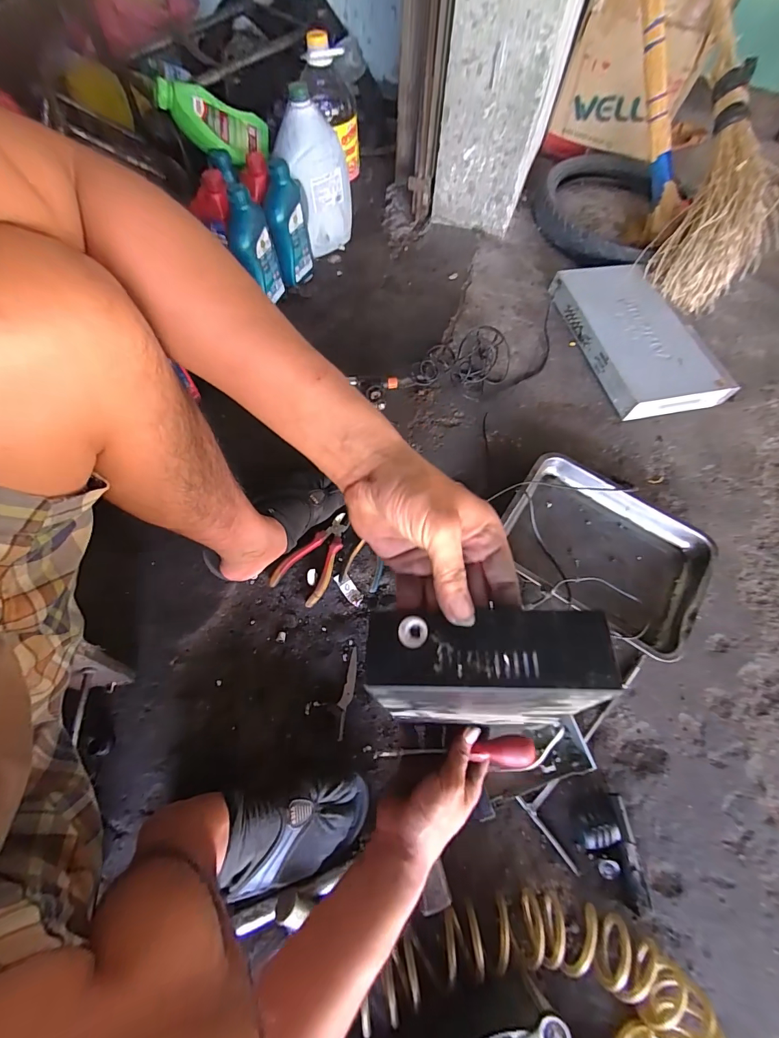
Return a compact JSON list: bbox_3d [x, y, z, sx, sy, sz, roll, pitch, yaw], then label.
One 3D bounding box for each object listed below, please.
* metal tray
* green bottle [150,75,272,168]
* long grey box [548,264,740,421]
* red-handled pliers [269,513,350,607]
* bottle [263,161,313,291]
[{"bbox_3d":[0.387,0.053,0.729,0.342,0.046,0.270,31,68,11],"label":"metal tray"},{"bbox_3d":[-0.380,-0.862,0.879,0.218,0.088,0.107,-14,64,-39],"label":"green bottle"},{"bbox_3d":[0.585,-0.434,0.948,0.263,0.061,0.427,-14,67,-8],"label":"long grey box"},{"bbox_3d":[-0.126,0.067,0.711,0.087,0.028,0.167,31,68,11],"label":"red-handled pliers"},{"bbox_3d":[-0.241,-0.692,0.959,0.086,0.225,0.076,-7,66,-5],"label":"bottle"}]

